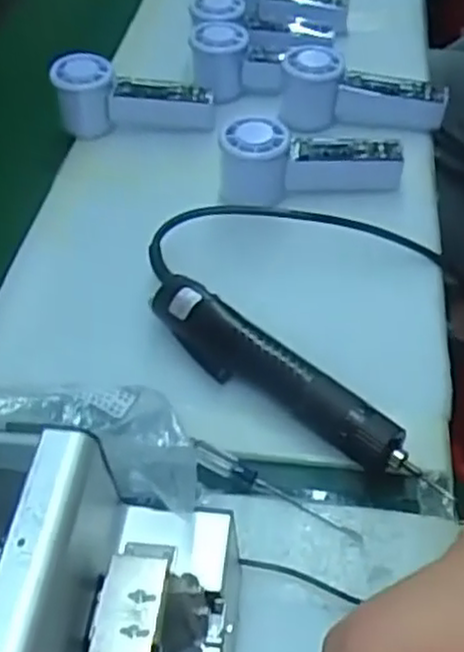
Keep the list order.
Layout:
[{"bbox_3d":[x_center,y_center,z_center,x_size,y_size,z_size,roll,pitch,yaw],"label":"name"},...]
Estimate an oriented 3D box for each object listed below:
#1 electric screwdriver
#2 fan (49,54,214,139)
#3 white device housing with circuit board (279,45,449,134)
[{"bbox_3d":[0.029,0.034,0.489,0.041,0.033,0.229,-38,57,-26],"label":"electric screwdriver"},{"bbox_3d":[-0.096,-0.218,0.731,0.151,0.073,0.055,3,49,7],"label":"fan"},{"bbox_3d":[0.125,-0.231,0.717,0.153,0.061,0.068,-1,49,3],"label":"white device housing with circuit board"}]

